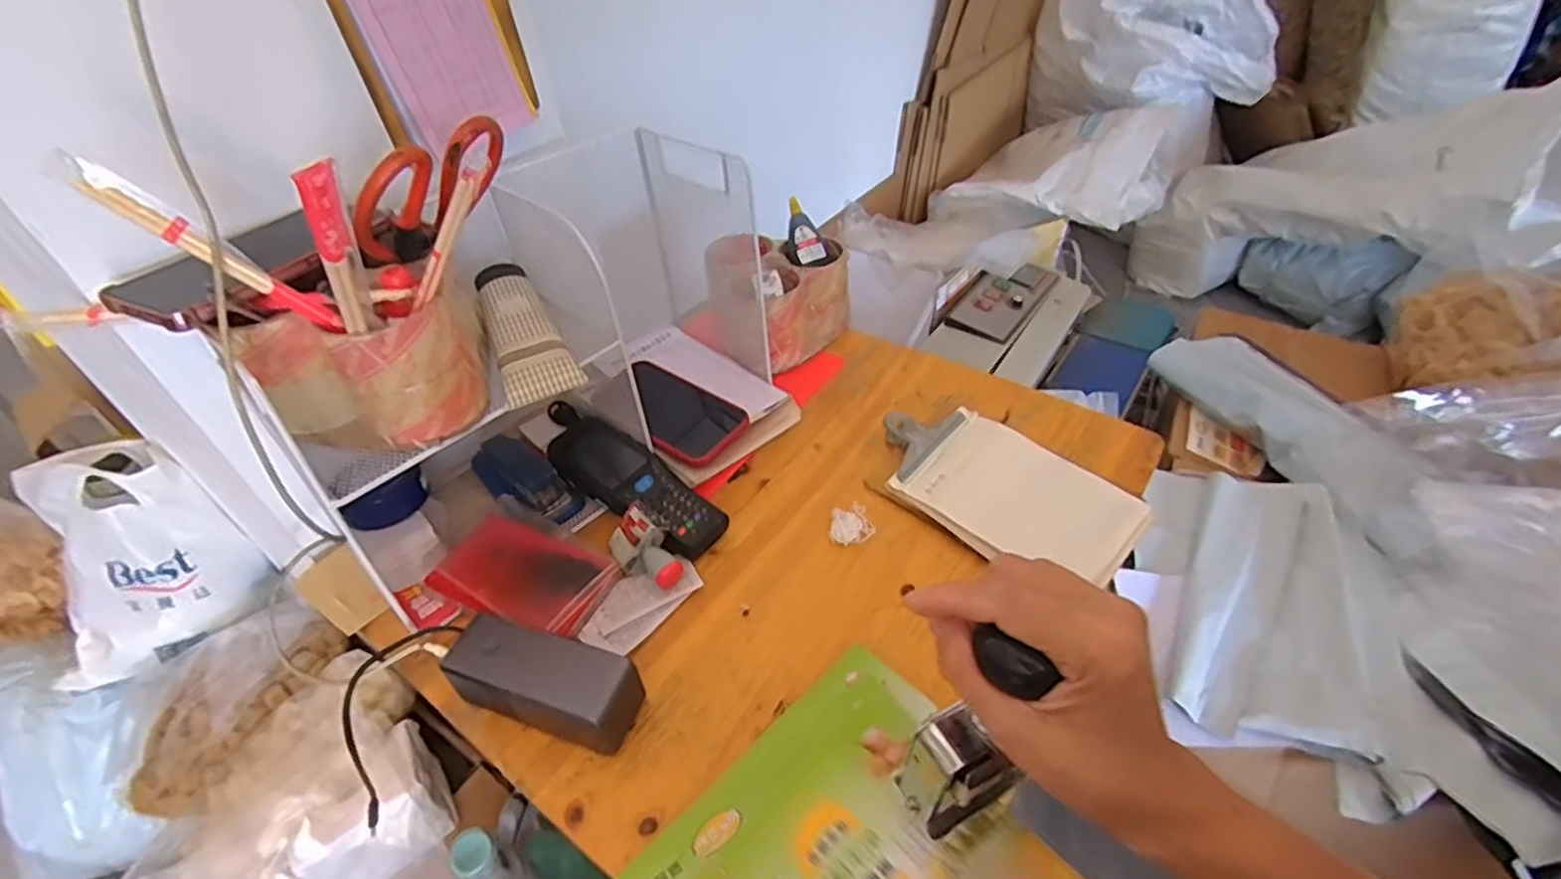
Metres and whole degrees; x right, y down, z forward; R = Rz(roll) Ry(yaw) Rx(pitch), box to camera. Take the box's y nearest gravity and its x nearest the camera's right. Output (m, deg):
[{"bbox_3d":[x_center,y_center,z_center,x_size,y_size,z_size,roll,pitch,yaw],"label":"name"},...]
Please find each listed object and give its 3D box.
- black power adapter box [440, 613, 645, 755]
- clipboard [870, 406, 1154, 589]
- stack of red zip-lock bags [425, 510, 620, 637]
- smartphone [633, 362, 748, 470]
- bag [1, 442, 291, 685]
[{"bbox_3d":[-0.165,0.168,0.485,0.136,0.050,0.054,12,45,17],"label":"black power adapter box"},{"bbox_3d":[0.193,0.040,0.618,0.224,0.023,0.136,27,52,30],"label":"clipboard"},{"bbox_3d":[-0.212,0.110,0.570,0.134,0.028,0.085,16,47,21],"label":"stack of red zip-lock bags"},{"bbox_3d":[-0.105,-0.028,0.664,0.139,0.015,0.082,31,46,20],"label":"smartphone"},{"bbox_3d":[-0.762,0.139,0.796,0.196,0.212,0.210,22,49,26],"label":"bag"}]

